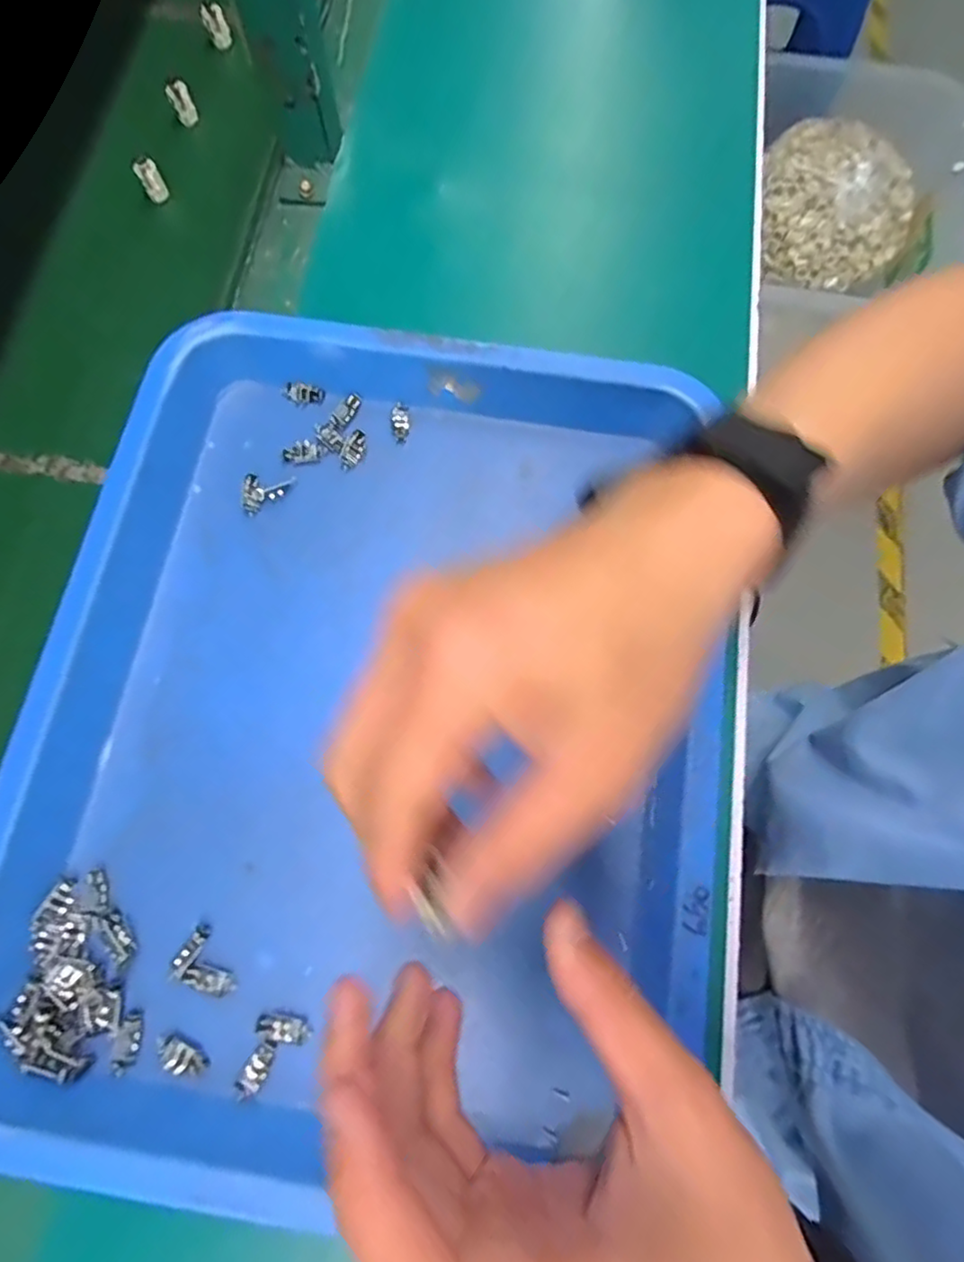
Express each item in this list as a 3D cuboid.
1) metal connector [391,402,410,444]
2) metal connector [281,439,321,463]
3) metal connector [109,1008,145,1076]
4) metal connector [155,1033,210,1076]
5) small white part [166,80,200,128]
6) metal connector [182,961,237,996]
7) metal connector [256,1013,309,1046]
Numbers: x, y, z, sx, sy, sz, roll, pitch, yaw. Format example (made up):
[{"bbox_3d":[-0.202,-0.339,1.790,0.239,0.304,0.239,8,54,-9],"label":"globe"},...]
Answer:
[{"bbox_3d":[-0.051,-0.131,0.387,0.011,0.004,0.027,-2,73,1],"label":"metal connector"},{"bbox_3d":[-0.110,-0.110,0.379,0.023,0.004,0.015,-7,74,-2],"label":"metal connector"},{"bbox_3d":[-0.169,0.195,0.296,0.011,0.006,0.026,12,74,4],"label":"metal connector"},{"bbox_3d":[-0.142,0.200,0.292,0.027,0.006,0.011,26,75,7],"label":"metal connector"},{"bbox_3d":[-0.223,-0.392,0.462,0.015,0.023,0.011,-25,74,-6],"label":"small white part"},{"bbox_3d":[-0.131,0.169,0.301,0.025,0.004,0.011,21,75,-6],"label":"metal connector"},{"bbox_3d":[-0.095,0.190,0.296,0.025,0.007,0.011,4,74,1],"label":"metal connector"}]

